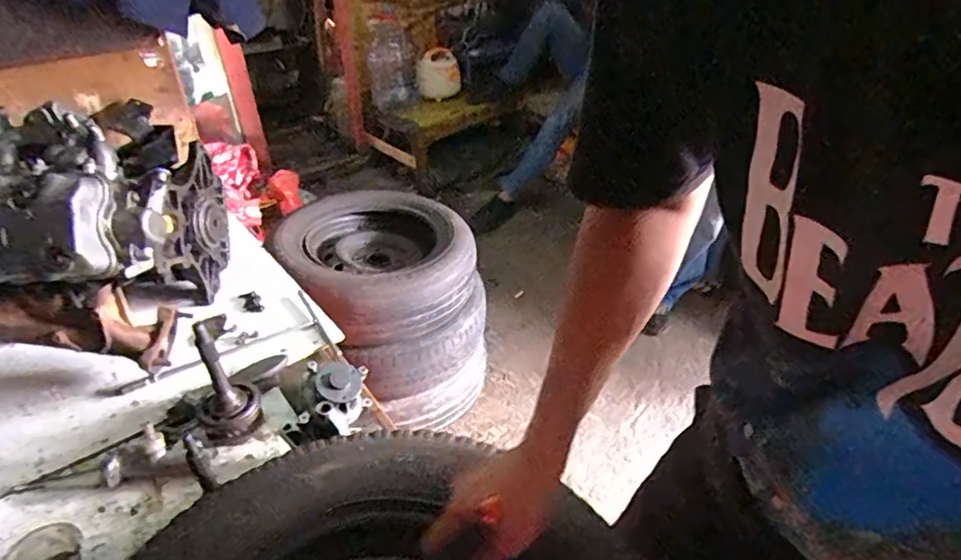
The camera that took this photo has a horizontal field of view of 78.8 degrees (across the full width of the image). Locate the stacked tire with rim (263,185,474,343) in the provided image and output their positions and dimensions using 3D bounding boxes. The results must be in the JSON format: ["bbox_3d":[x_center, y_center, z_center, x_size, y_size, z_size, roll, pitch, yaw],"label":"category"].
[{"bbox_3d":[-0.275,-0.057,1.515,0.476,0.175,0.497,-20,39,-22],"label":"stacked tire with rim"}]

